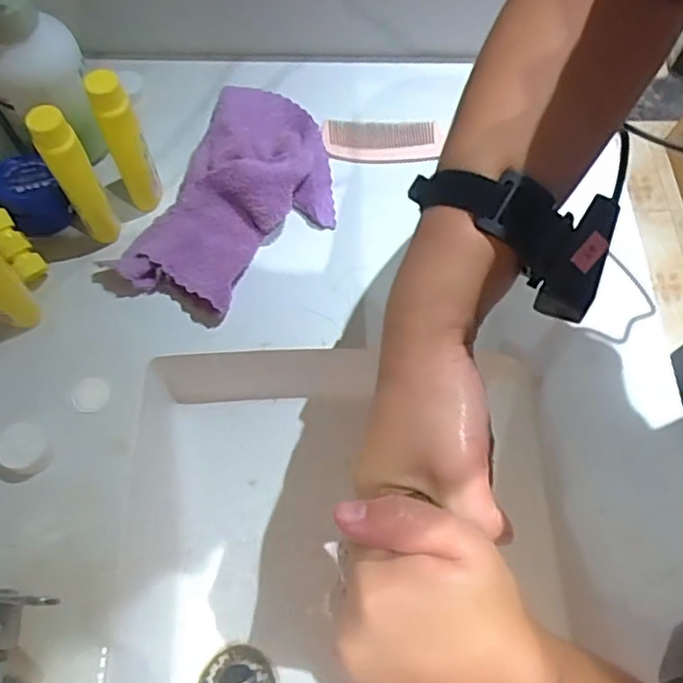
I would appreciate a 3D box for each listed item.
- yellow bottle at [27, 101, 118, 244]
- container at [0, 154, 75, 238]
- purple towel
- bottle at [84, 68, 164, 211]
[{"bbox_3d":[-0.212,-0.129,0.492,0.028,0.130,0.032,-31,71,-14],"label":"yellow bottle"},{"bbox_3d":[-0.275,-0.129,0.536,0.050,0.042,0.065,-31,71,-14],"label":"container"},{"bbox_3d":[-0.090,-0.132,0.546,0.147,0.048,0.245,26,68,10],"label":"purple towel"},{"bbox_3d":[-0.178,-0.163,0.505,0.029,0.134,0.027,-23,69,-11],"label":"bottle"}]

